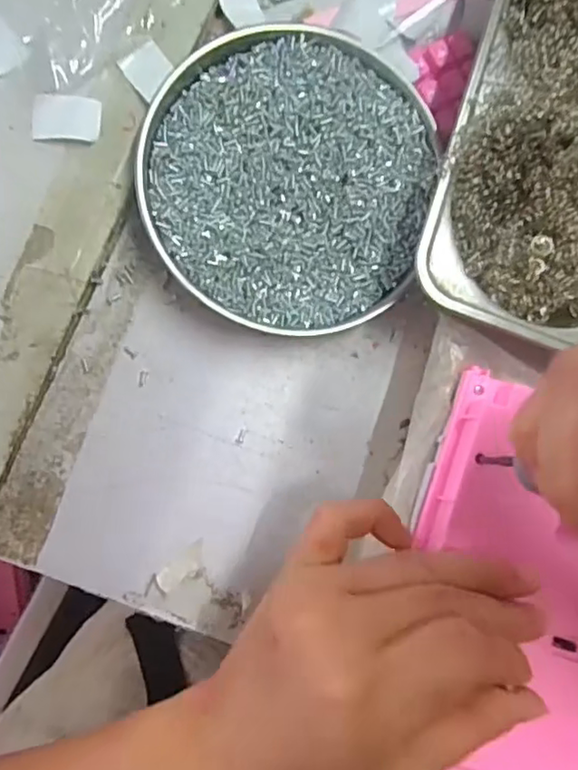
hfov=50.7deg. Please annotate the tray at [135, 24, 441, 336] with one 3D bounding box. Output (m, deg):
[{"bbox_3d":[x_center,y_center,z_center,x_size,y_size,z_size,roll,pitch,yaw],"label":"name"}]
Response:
[{"bbox_3d":[0.000,-0.092,0.277,0.127,0.018,0.131,0,88,-8],"label":"tray"}]

